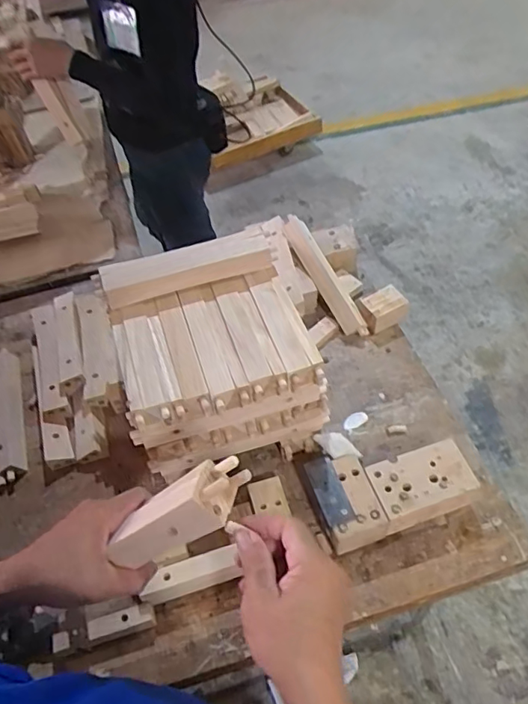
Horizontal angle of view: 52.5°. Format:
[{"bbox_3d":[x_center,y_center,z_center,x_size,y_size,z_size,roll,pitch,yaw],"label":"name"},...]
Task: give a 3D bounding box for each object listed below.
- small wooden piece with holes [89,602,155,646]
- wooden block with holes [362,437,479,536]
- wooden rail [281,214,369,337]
[{"bbox_3d":[-0.180,0.347,0.684,0.080,0.031,0.025,-17,52,-9],"label":"small wooden piece with holes"},{"bbox_3d":[0.220,0.192,0.757,0.135,0.063,0.083,-16,51,-8],"label":"wooden block with holes"},{"bbox_3d":[0.112,-0.143,1.001,0.044,0.027,0.262,-26,77,-16],"label":"wooden rail"}]

